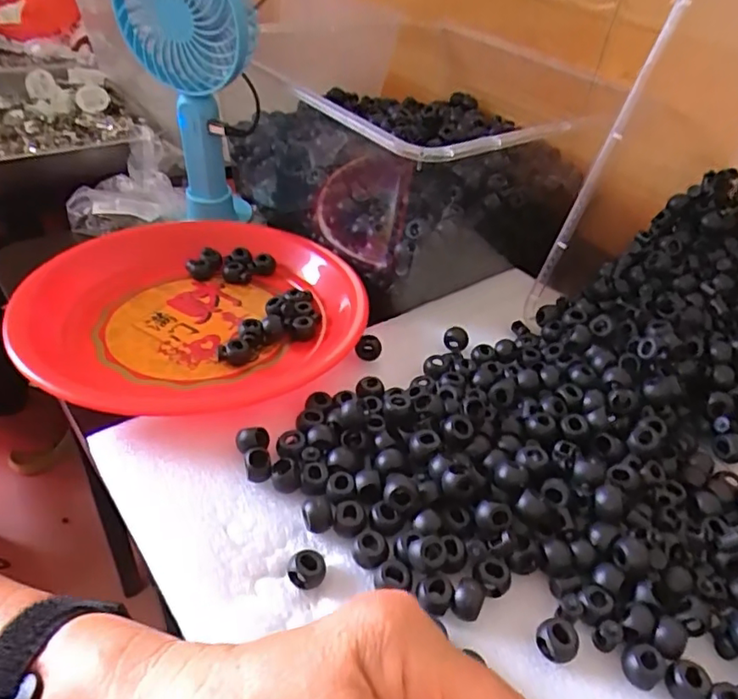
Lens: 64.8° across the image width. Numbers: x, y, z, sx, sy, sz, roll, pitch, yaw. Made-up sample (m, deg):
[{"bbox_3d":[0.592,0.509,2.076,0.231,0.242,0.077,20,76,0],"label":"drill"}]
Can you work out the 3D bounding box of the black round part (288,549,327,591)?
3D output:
[{"bbox_3d":[-0.029,0.104,0.273,0.017,0.010,0.015,4,39,-5],"label":"black round part"}]

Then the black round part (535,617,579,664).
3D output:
[{"bbox_3d":[0.083,0.129,0.257,0.017,0.016,0.013,34,46,29],"label":"black round part"}]

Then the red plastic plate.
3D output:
[{"bbox_3d":[-0.116,-0.030,0.406,0.215,0.027,0.219,4,39,-4],"label":"red plastic plate"}]

